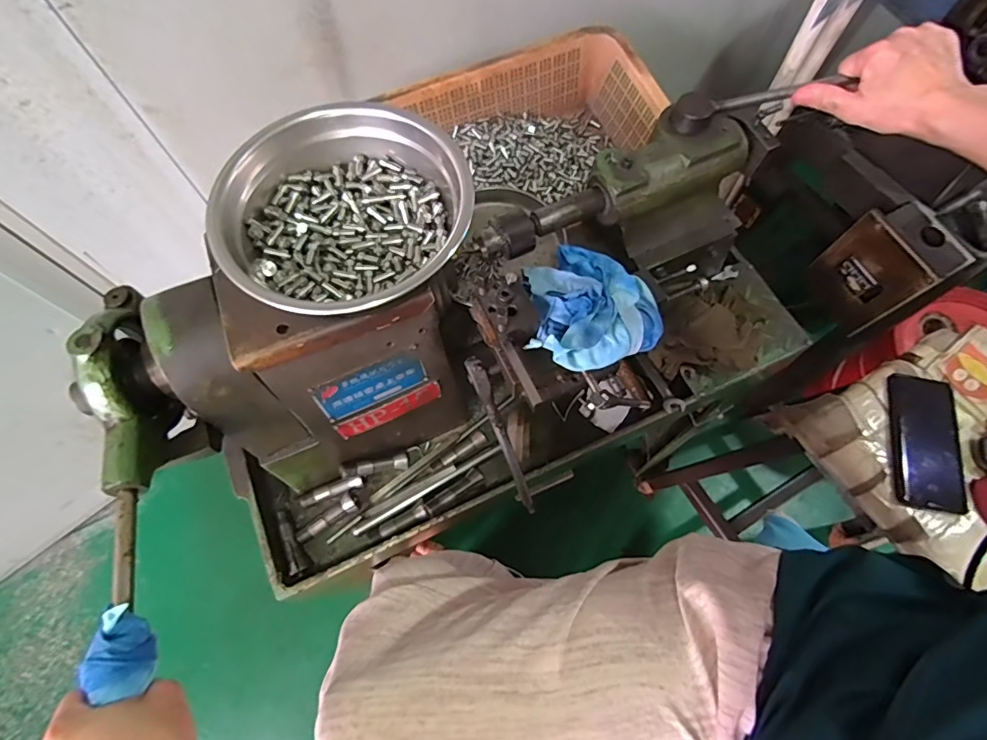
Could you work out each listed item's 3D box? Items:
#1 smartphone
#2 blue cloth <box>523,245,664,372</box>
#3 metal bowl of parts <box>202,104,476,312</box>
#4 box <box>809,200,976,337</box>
[{"bbox_3d":[0.515,0.084,0.590,0.075,0.014,0.164,13,68,6],"label":"smartphone"},{"bbox_3d":[0.088,-0.063,0.425,0.116,0.039,0.125,0,67,1],"label":"blue cloth"},{"bbox_3d":[-0.102,-0.108,0.351,0.157,0.056,0.170,0,67,1],"label":"metal bowl of parts"},{"bbox_3d":[0.587,-0.157,0.748,0.077,0.165,0.134,-27,70,-10],"label":"box"}]

